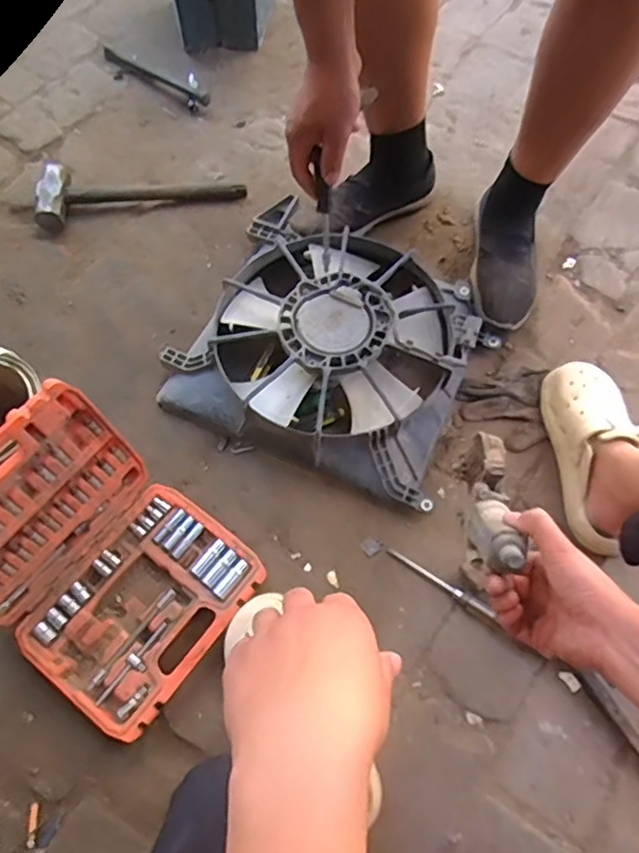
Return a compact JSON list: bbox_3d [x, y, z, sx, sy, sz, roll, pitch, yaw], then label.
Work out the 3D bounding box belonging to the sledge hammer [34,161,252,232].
[{"bbox_3d":[-0.304,-0.394,1.030,0.358,0.044,0.105,-8,65,-3],"label":"sledge hammer"}]

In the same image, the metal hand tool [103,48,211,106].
[{"bbox_3d":[-0.310,-0.660,1.179,0.251,0.010,0.026,30,68,14],"label":"metal hand tool"}]

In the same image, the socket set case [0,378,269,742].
[{"bbox_3d":[-0.245,0.152,0.689,0.276,0.200,0.245,35,70,16],"label":"socket set case"}]

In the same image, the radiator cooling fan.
[{"bbox_3d":[0.022,-0.121,0.878,0.402,0.089,0.366,24,67,12],"label":"radiator cooling fan"}]

